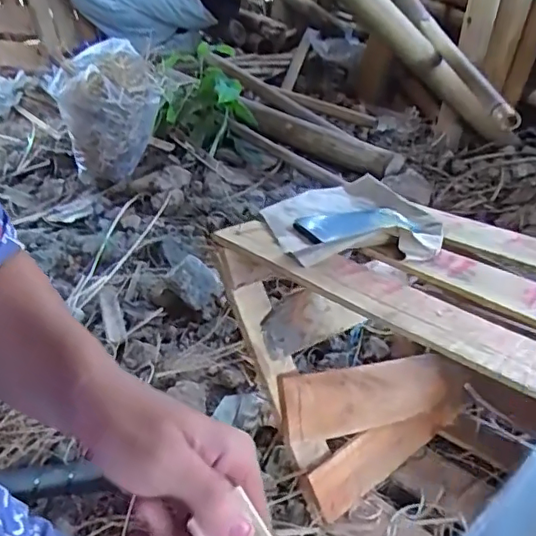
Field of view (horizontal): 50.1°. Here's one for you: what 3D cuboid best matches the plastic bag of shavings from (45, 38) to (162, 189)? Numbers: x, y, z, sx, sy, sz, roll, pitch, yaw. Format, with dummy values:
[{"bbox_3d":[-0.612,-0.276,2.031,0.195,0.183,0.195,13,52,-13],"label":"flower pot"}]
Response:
[{"bbox_3d":[-0.390,-0.390,1.432,0.236,0.236,0.244,-22,43,-25],"label":"plastic bag of shavings"}]

